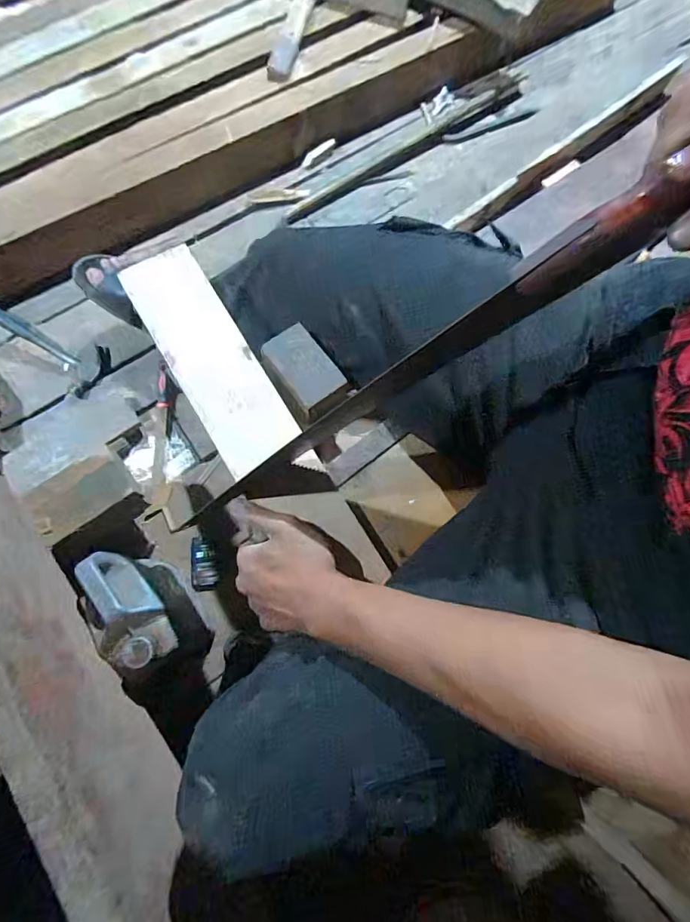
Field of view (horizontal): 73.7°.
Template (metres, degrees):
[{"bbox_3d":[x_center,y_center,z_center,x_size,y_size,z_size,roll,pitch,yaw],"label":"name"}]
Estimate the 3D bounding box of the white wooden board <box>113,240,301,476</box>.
[{"bbox_3d":[-0.152,-0.119,0.506,0.085,0.023,0.271,-30,80,-9],"label":"white wooden board"}]

